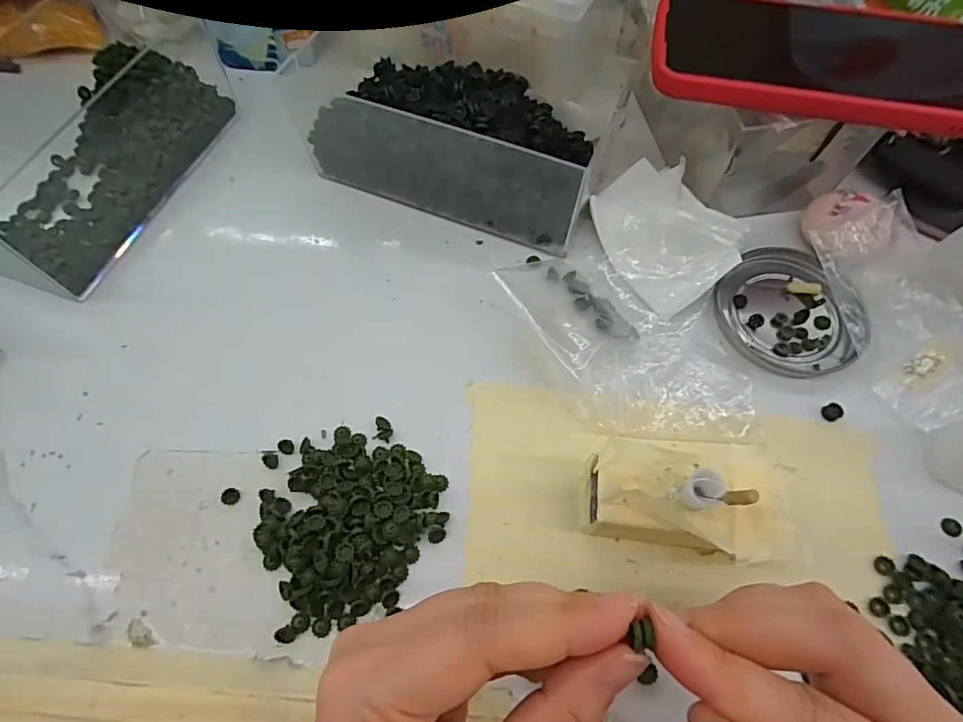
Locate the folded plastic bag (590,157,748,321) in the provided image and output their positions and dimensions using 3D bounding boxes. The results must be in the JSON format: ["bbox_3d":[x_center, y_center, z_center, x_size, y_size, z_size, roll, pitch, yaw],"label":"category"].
[{"bbox_3d":[0.106,-0.075,0.299,0.061,0.026,0.089,-22,66,-10],"label":"folded plastic bag"}]

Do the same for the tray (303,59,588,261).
[{"bbox_3d":[-0.015,-0.134,0.314,0.165,0.055,0.084,17,65,8],"label":"tray"}]

